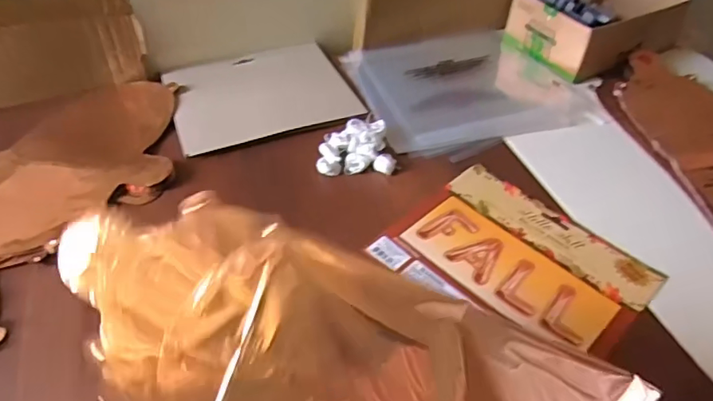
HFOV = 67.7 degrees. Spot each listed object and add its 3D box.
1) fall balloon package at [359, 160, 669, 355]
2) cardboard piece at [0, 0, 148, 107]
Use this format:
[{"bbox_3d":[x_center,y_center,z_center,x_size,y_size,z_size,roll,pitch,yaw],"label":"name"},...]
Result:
[{"bbox_3d":[0.132,0.049,0.442,0.186,0.004,0.150,35,54,29],"label":"fall balloon package"},{"bbox_3d":[-0.358,-0.156,0.551,0.253,0.107,0.017,-12,46,-13],"label":"cardboard piece"}]

